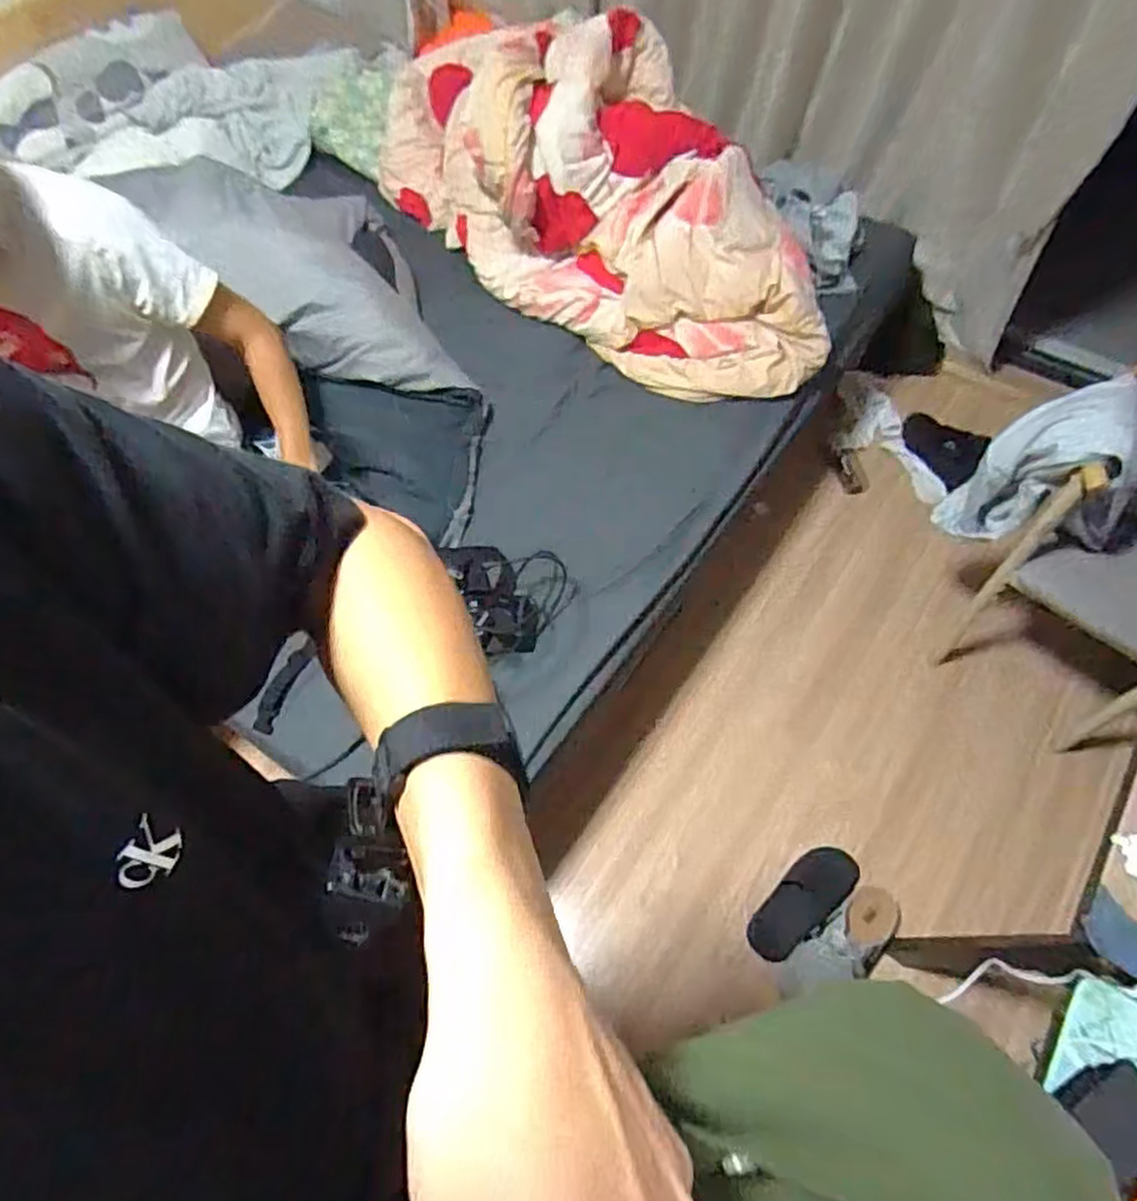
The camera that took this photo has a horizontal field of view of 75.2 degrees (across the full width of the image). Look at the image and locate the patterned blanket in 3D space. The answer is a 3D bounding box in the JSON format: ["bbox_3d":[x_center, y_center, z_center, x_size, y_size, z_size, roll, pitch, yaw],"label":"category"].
[{"bbox_3d":[0.045,-0.920,1.600,0.493,0.392,1.232,-36,65,-17],"label":"patterned blanket"}]

